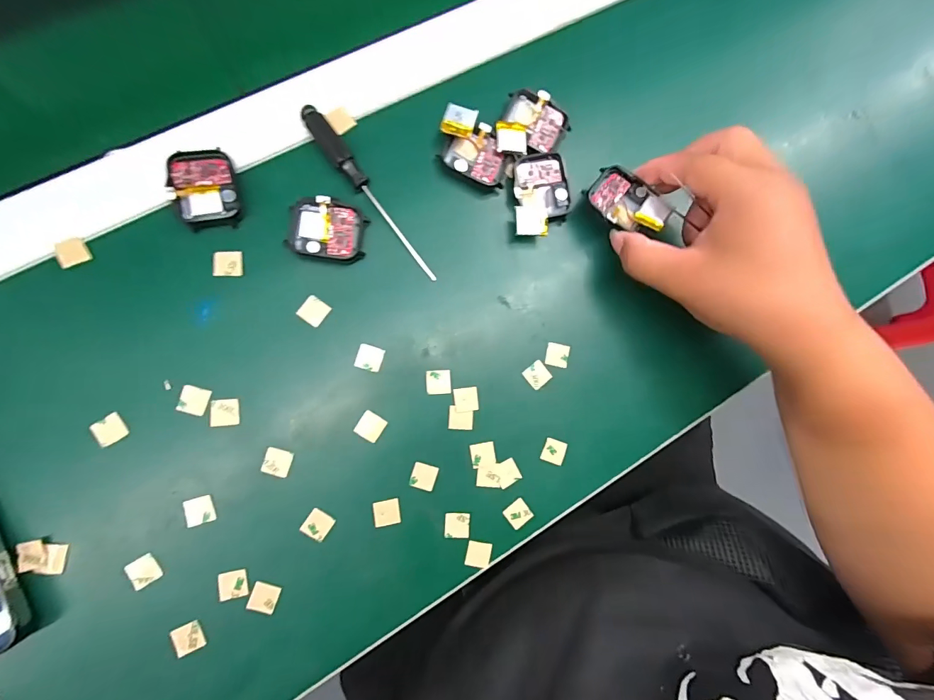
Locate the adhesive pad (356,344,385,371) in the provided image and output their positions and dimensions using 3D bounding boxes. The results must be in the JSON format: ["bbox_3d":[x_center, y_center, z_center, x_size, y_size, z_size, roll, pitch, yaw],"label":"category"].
[{"bbox_3d":[-0.062,0.005,0.262,0.016,0.004,0.016,17,84,-7],"label":"adhesive pad"}]

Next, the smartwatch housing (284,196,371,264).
[{"bbox_3d":[-0.087,-0.076,0.259,0.045,0.009,0.037,11,85,-7],"label":"smartwatch housing"}]

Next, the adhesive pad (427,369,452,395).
[{"bbox_3d":[-0.018,0.021,0.269,0.016,0.004,0.016,-3,87,-9],"label":"adhesive pad"}]

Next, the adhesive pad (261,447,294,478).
[{"bbox_3d":[-0.115,0.069,0.251,0.016,0.004,0.015,18,84,-7],"label":"adhesive pad"}]

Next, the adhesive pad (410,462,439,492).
[{"bbox_3d":[-0.027,0.081,0.262,0.016,0.004,0.016,18,84,-7],"label":"adhesive pad"}]

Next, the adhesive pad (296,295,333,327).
[{"bbox_3d":[-0.097,-0.025,0.260,0.016,0.004,0.016,35,82,-5],"label":"adhesive pad"}]

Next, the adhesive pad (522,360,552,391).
[{"bbox_3d":[0.048,0.017,0.279,0.016,0.004,0.016,-39,92,-9],"label":"adhesive pad"}]

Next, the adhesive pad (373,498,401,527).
[{"bbox_3d":[-0.050,0.102,0.258,0.016,0.004,0.015,-6,87,-9],"label":"adhesive pad"}]

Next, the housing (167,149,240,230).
[{"bbox_3d":[-0.159,-0.098,0.250,0.036,0.007,0.047,-8,87,-9],"label":"housing"}]

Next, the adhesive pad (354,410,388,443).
[{"bbox_3d":[-0.061,0.049,0.260,0.016,0.004,0.016,34,82,-5],"label":"adhesive pad"}]

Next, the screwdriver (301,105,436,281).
[{"bbox_3d":[-0.063,-0.099,0.266,0.013,0.010,0.130,-35,92,-9],"label":"screwdriver"}]

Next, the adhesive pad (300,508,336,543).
[{"bbox_3d":[-0.091,0.107,0.251,0.016,0.004,0.016,36,82,-5],"label":"adhesive pad"}]

